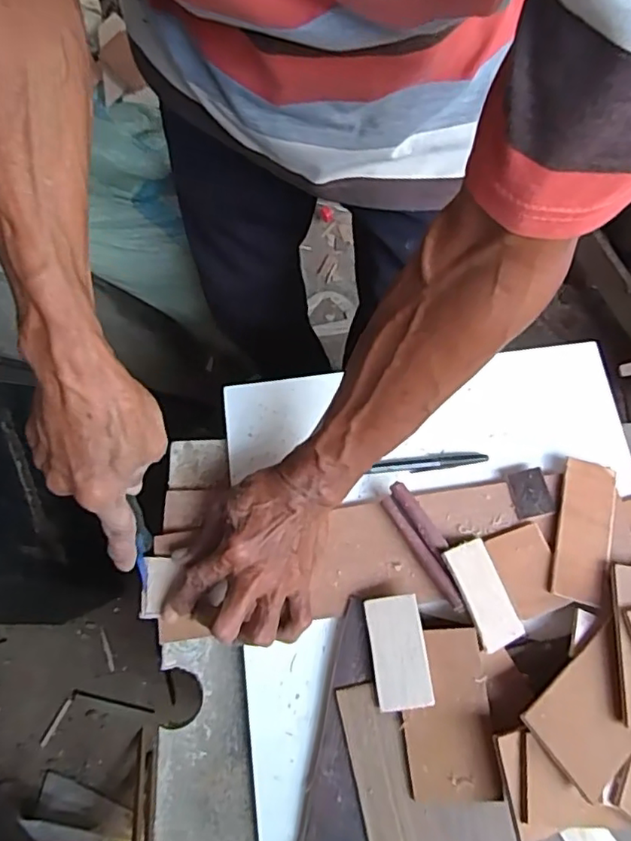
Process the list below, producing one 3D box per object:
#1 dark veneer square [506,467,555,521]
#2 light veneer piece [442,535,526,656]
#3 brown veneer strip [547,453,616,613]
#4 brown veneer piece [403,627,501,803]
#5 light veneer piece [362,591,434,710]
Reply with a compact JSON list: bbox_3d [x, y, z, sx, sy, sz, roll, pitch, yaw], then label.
[{"bbox_3d":[0.174,0.060,0.479,0.030,0.008,0.040,-8,69,-2],"label":"dark veneer square"},{"bbox_3d":[0.127,0.131,0.447,0.039,0.005,0.077,-12,71,-28],"label":"light veneer piece"},{"bbox_3d":[0.212,0.086,0.464,0.040,0.005,0.113,16,71,6],"label":"brown veneer strip"},{"bbox_3d":[0.093,0.208,0.418,0.059,0.004,0.110,-5,75,9],"label":"brown veneer piece"},{"bbox_3d":[0.061,0.170,0.431,0.040,0.004,0.076,-11,75,9],"label":"light veneer piece"}]

